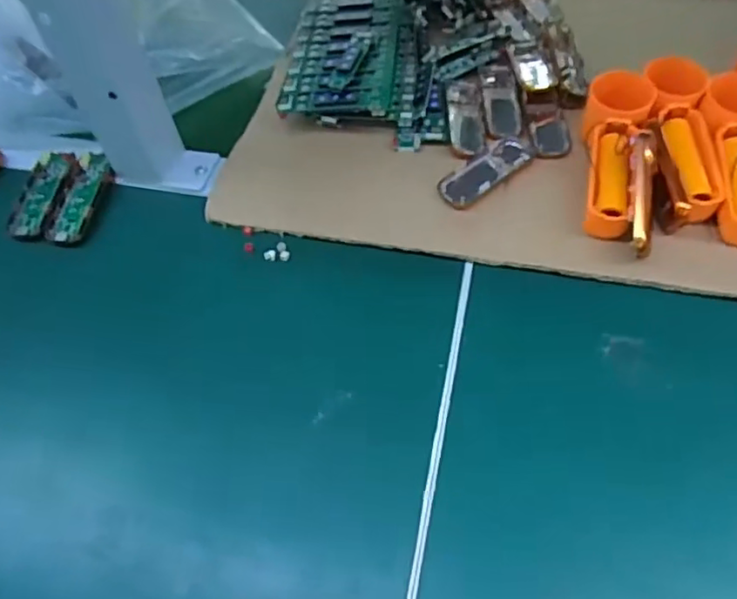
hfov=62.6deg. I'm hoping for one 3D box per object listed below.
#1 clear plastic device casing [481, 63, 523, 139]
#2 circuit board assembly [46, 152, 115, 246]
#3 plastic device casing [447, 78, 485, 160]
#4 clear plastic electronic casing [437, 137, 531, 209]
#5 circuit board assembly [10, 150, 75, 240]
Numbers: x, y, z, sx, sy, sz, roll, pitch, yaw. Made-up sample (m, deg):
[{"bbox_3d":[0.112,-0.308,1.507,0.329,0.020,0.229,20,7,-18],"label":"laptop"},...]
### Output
[{"bbox_3d":[0.107,-0.162,0.491,0.028,0.006,0.086,-3,59,2],"label":"clear plastic device casing"},{"bbox_3d":[-0.213,-0.077,0.452,0.030,0.007,0.084,4,60,6],"label":"circuit board assembly"},{"bbox_3d":[0.077,-0.143,0.476,0.027,0.005,0.089,0,59,3],"label":"plastic device casing"},{"bbox_3d":[0.088,-0.096,0.444,0.083,0.009,0.030,-39,65,-18],"label":"clear plastic electronic casing"},{"bbox_3d":[-0.246,-0.080,0.458,0.030,0.007,0.083,3,60,5],"label":"circuit board assembly"}]

